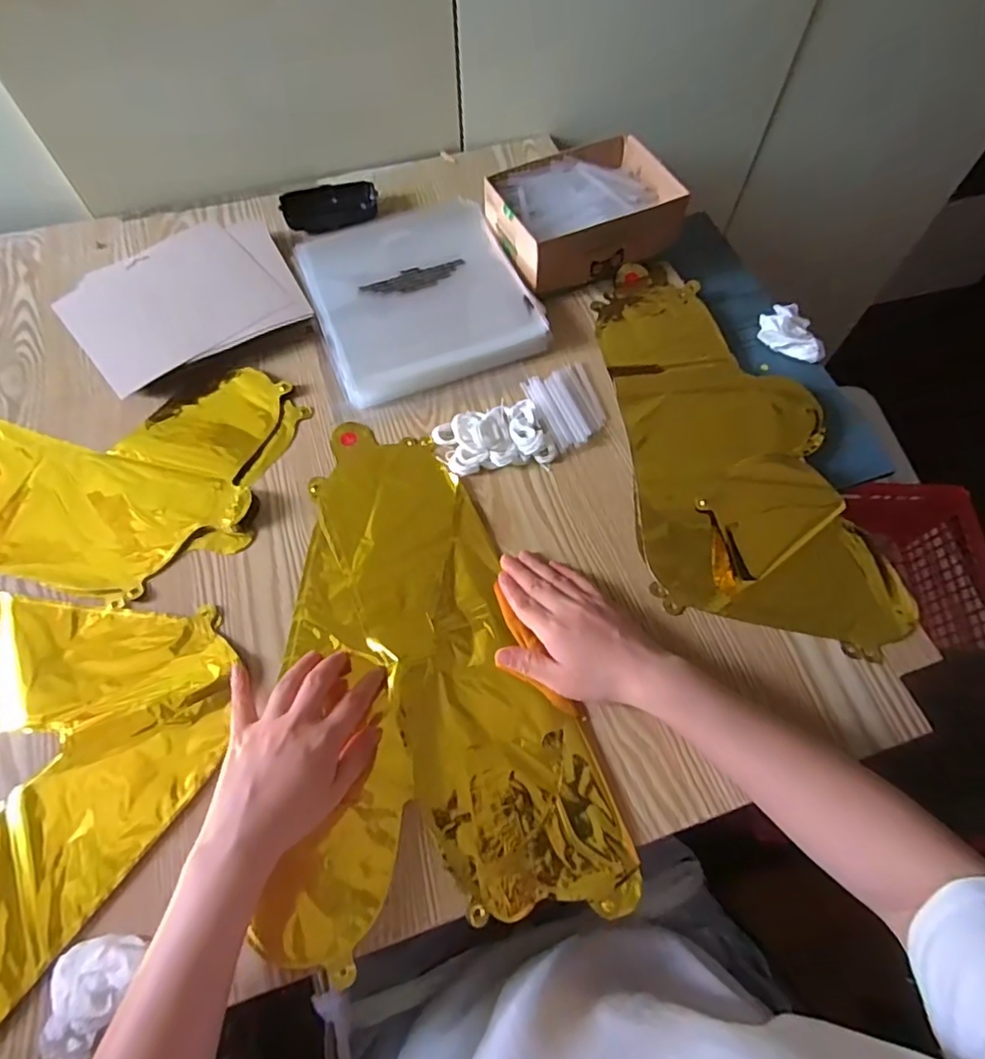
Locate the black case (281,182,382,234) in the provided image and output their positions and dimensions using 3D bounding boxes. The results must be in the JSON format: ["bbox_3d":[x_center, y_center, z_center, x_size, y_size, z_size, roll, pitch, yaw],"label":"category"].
[{"bbox_3d":[-0.189,-0.379,0.672,0.108,0.024,0.054,-23,66,-11],"label":"black case"}]

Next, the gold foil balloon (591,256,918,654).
[{"bbox_3d":[0.222,-0.094,0.532,0.204,0.022,0.406,-7,64,-3],"label":"gold foil balloon"}]

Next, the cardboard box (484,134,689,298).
[{"bbox_3d":[0.094,-0.348,0.617,0.192,0.052,0.148,-22,66,-10],"label":"cardboard box"}]

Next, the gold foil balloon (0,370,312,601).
[{"bbox_3d":[-0.397,-0.070,0.532,0.385,0.009,0.234,11,64,6],"label":"gold foil balloon"}]

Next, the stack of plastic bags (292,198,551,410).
[{"bbox_3d":[-0.081,-0.250,0.607,0.210,0.031,0.227,-21,65,-10],"label":"stack of plastic bags"}]

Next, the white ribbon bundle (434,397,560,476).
[{"bbox_3d":[0.001,-0.085,0.527,0.098,0.020,0.062,-15,65,-7],"label":"white ribbon bundle"}]

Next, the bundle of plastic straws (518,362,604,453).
[{"bbox_3d":[0.073,-0.120,0.550,0.066,0.012,0.089,-17,65,-8],"label":"bundle of plastic straws"}]

